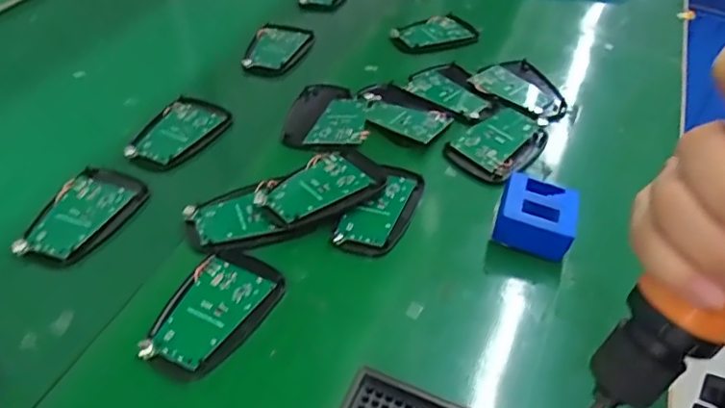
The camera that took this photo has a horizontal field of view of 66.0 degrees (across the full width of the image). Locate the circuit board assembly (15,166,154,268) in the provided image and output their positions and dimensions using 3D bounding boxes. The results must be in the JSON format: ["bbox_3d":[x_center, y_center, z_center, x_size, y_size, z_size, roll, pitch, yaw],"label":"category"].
[{"bbox_3d":[-0.220,0.009,0.435,0.059,0.018,0.098,25,48,19],"label":"circuit board assembly"}]

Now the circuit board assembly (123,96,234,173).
[{"bbox_3d":[-0.169,-0.065,0.507,0.061,0.012,0.094,25,48,19],"label":"circuit board assembly"}]

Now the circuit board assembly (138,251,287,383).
[{"bbox_3d":[-0.098,0.070,0.368,0.061,0.006,0.096,24,49,17],"label":"circuit board assembly"}]

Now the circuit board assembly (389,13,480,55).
[{"bbox_3d":[0.082,-0.191,0.632,0.091,0.013,0.064,-17,49,-20],"label":"circuit board assembly"}]

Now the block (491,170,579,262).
[{"bbox_3d":[0.129,0.008,0.415,0.053,0.035,0.047,17,46,13],"label":"block"}]

